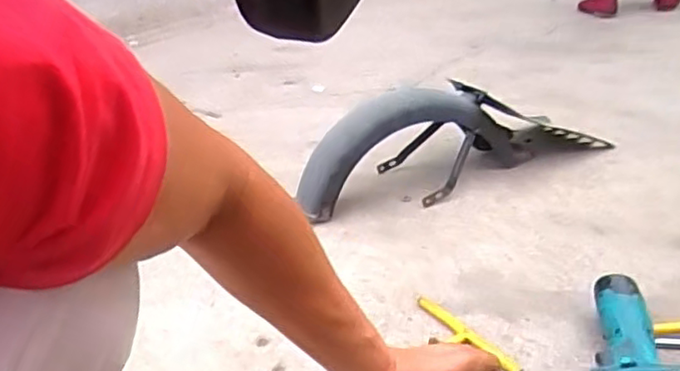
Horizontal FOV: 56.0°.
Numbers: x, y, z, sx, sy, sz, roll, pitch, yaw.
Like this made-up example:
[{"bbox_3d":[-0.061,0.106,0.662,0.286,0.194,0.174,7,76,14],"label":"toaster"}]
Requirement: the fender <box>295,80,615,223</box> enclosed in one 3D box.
[{"bbox_3d":[0.212,-0.107,1.215,0.570,0.179,0.185,-18,27,-20],"label":"fender"}]

